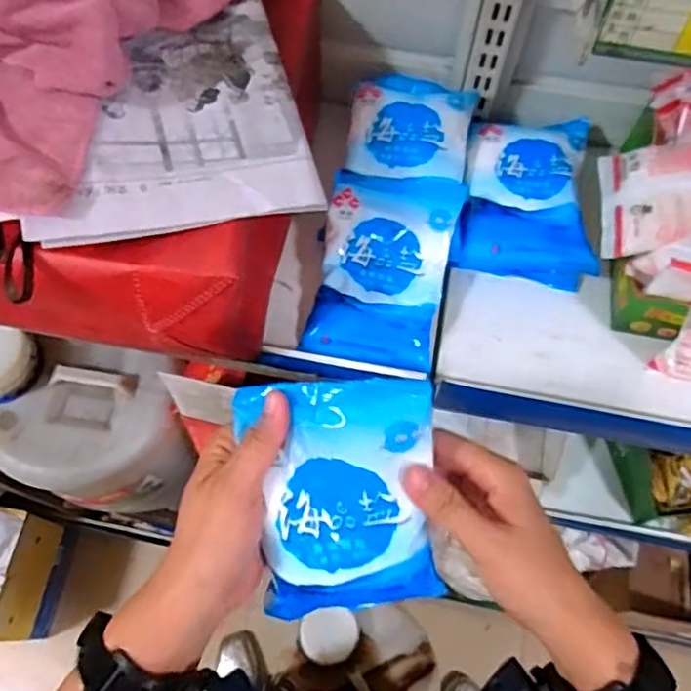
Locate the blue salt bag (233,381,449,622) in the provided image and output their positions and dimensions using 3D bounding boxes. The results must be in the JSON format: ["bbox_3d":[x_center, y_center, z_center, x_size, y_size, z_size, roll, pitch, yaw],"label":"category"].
[{"bbox_3d":[0.000,0.092,0.364,0.103,0.034,0.145,-6,105,6],"label":"blue salt bag"}]

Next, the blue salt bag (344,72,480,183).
[{"bbox_3d":[0.060,-0.203,0.582,0.108,0.023,0.116,12,67,5],"label":"blue salt bag"}]

